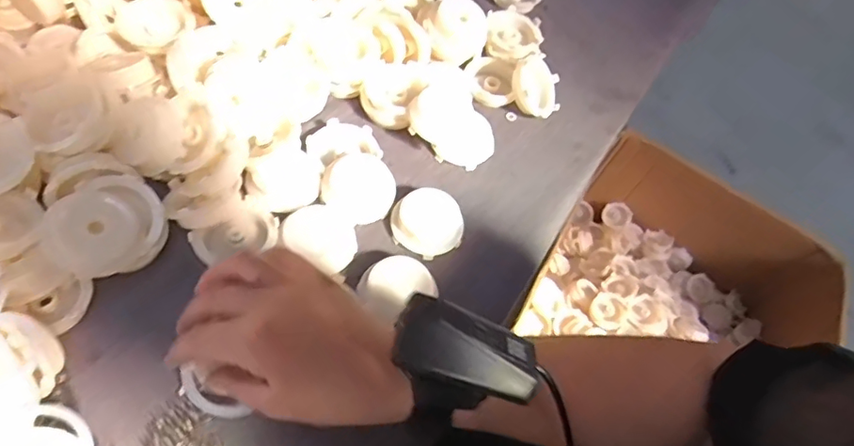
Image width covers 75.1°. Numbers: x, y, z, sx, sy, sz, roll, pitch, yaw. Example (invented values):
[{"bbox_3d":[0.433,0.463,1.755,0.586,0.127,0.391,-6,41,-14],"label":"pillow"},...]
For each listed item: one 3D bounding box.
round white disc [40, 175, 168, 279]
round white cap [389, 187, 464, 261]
[{"bbox_3d":[-0.195,0.004,0.343,0.015,0.057,0.064,2,32,49],"label":"round white disc"},{"bbox_3d":[0.001,-0.002,0.411,0.048,0.019,0.048,32,57,8],"label":"round white cap"}]

